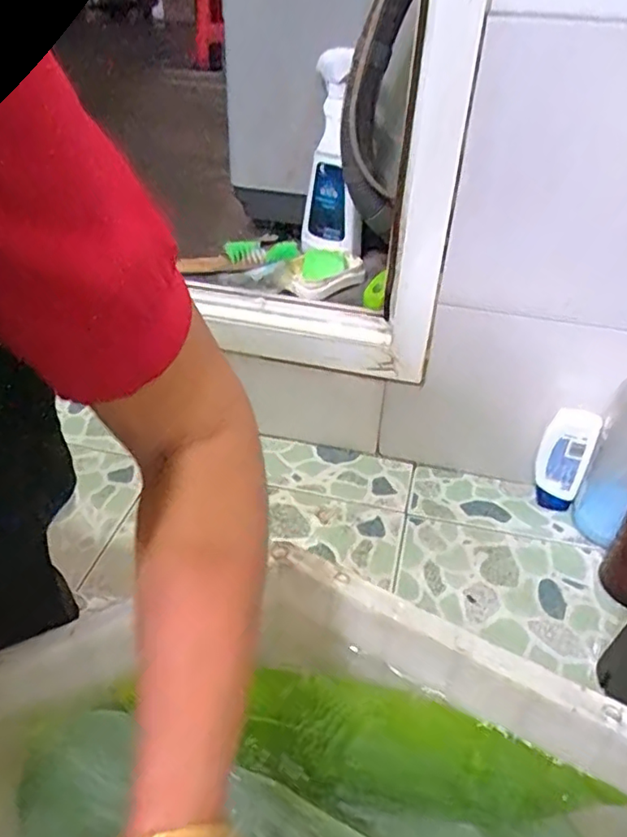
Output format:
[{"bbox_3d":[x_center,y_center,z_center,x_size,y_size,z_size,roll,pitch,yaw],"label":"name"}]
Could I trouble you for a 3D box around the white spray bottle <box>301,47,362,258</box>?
[{"bbox_3d":[0.026,-0.339,0.788,0.037,0.246,0.094,-19,41,-28],"label":"white spray bottle"}]

